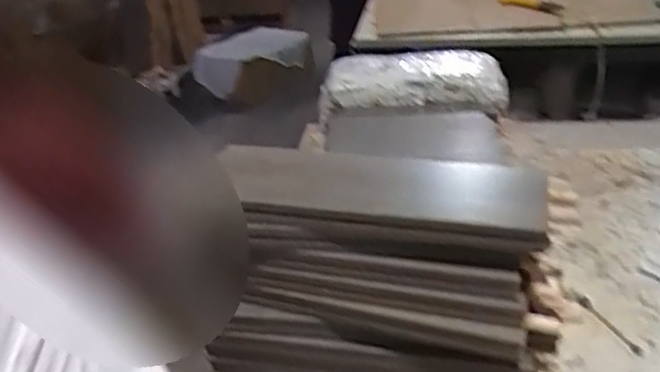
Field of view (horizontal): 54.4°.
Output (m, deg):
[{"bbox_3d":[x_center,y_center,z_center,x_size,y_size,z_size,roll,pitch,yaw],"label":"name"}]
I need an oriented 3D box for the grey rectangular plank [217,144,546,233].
[{"bbox_3d":[0.021,-0.002,0.377,0.197,0.011,0.065,5,31,16],"label":"grey rectangular plank"}]

